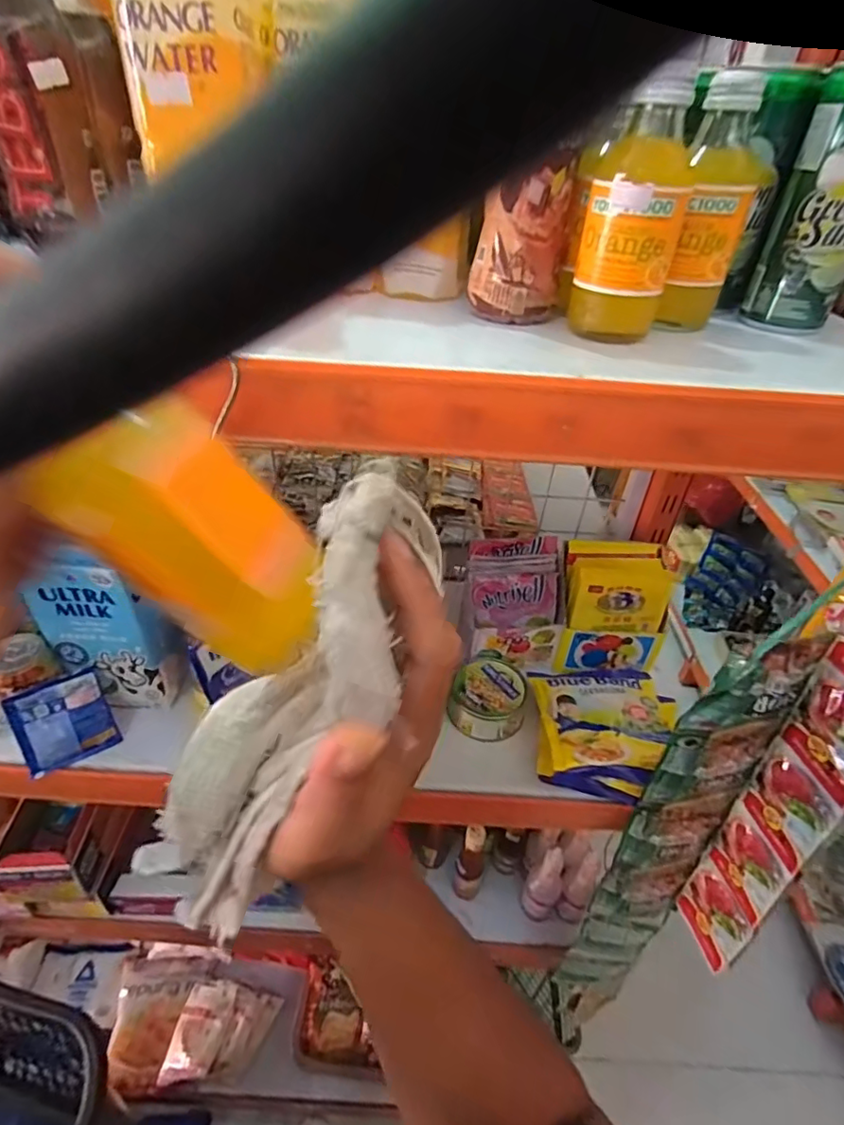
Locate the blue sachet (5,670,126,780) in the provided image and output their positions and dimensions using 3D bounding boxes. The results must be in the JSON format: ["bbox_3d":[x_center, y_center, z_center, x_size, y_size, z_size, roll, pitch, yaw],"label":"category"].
[{"bbox_3d":[-0.325,0.146,0.504,0.074,0.080,0.007,-23,17,-36],"label":"blue sachet"}]

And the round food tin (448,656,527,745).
[{"bbox_3d":[0.070,0.141,0.569,0.072,0.029,0.086,16,41,15],"label":"round food tin"}]

